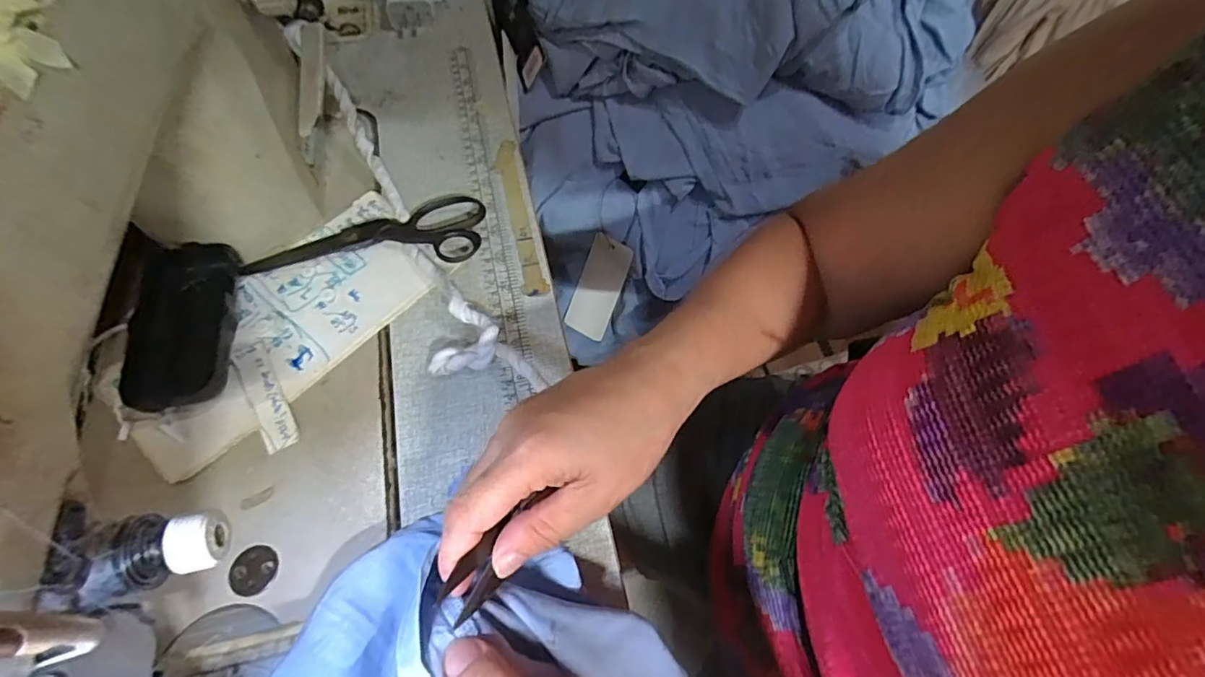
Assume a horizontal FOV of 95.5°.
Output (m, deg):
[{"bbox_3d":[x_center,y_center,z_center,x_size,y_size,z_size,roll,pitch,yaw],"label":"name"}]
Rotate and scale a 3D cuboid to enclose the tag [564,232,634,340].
[{"bbox_3d":[-0.005,-0.054,0.595,0.048,0.118,0.004,28,33,11],"label":"tag"}]

